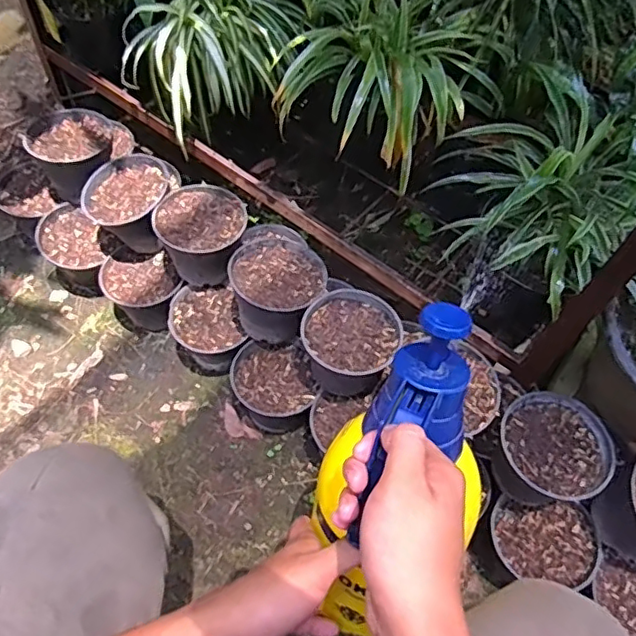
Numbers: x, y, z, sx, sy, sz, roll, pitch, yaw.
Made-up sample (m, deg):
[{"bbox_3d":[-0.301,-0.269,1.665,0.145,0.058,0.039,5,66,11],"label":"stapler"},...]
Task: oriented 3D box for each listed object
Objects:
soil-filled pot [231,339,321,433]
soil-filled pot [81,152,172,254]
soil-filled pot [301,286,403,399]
[{"bbox_3d":[-0.060,0.100,0.823,0.109,0.095,0.107,1,60,-2],"label":"soil-filled pot"},{"bbox_3d":[-0.281,-0.166,0.856,0.114,0.090,0.123,1,60,-2],"label":"soil-filled pot"},{"bbox_3d":[0.042,0.036,0.758,0.118,0.083,0.125,1,60,-2],"label":"soil-filled pot"}]

